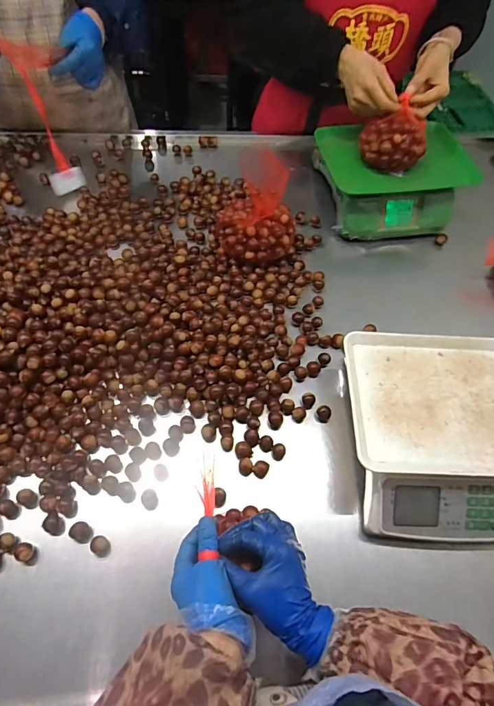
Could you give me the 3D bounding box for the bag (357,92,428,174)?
[{"bbox_3d":[0.289,-0.419,0.789,0.097,0.084,0.101,-12,61,-10],"label":"bag"}]

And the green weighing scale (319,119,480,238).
[{"bbox_3d":[0.304,-0.369,0.853,0.305,0.117,0.214,-4,60,-5],"label":"green weighing scale"}]

